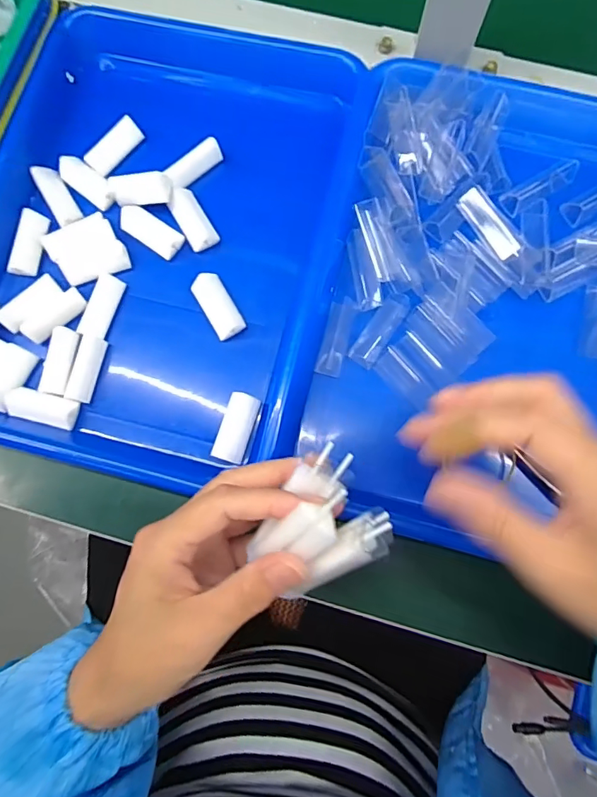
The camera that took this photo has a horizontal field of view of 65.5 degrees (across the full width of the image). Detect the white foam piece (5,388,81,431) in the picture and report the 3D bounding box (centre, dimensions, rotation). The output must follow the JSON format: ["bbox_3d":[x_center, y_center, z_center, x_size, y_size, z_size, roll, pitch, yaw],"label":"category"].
[{"bbox_3d":[-0.175,0.007,0.317,0.045,0.011,0.021,13,80,3],"label":"white foam piece"}]

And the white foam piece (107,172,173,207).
[{"bbox_3d":[-0.117,-0.151,0.338,0.048,0.018,0.017,5,80,17],"label":"white foam piece"}]

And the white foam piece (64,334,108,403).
[{"bbox_3d":[-0.148,-0.021,0.324,0.016,0.009,0.046,11,80,3],"label":"white foam piece"}]

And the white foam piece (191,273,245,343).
[{"bbox_3d":[-0.057,-0.066,0.330,0.021,0.011,0.047,-29,81,-4],"label":"white foam piece"}]

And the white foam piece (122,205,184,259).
[{"bbox_3d":[-0.109,-0.122,0.341,0.048,0.010,0.021,34,82,6],"label":"white foam piece"}]

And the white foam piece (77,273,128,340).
[{"bbox_3d":[-0.140,-0.066,0.331,0.018,0.009,0.046,18,81,4],"label":"white foam piece"}]

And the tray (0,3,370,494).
[{"bbox_3d":[-0.098,-0.122,0.336,0.250,0.032,0.343,12,80,3],"label":"tray"}]

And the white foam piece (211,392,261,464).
[{"bbox_3d":[-0.042,0.020,0.315,0.022,0.010,0.047,17,81,4],"label":"white foam piece"}]

